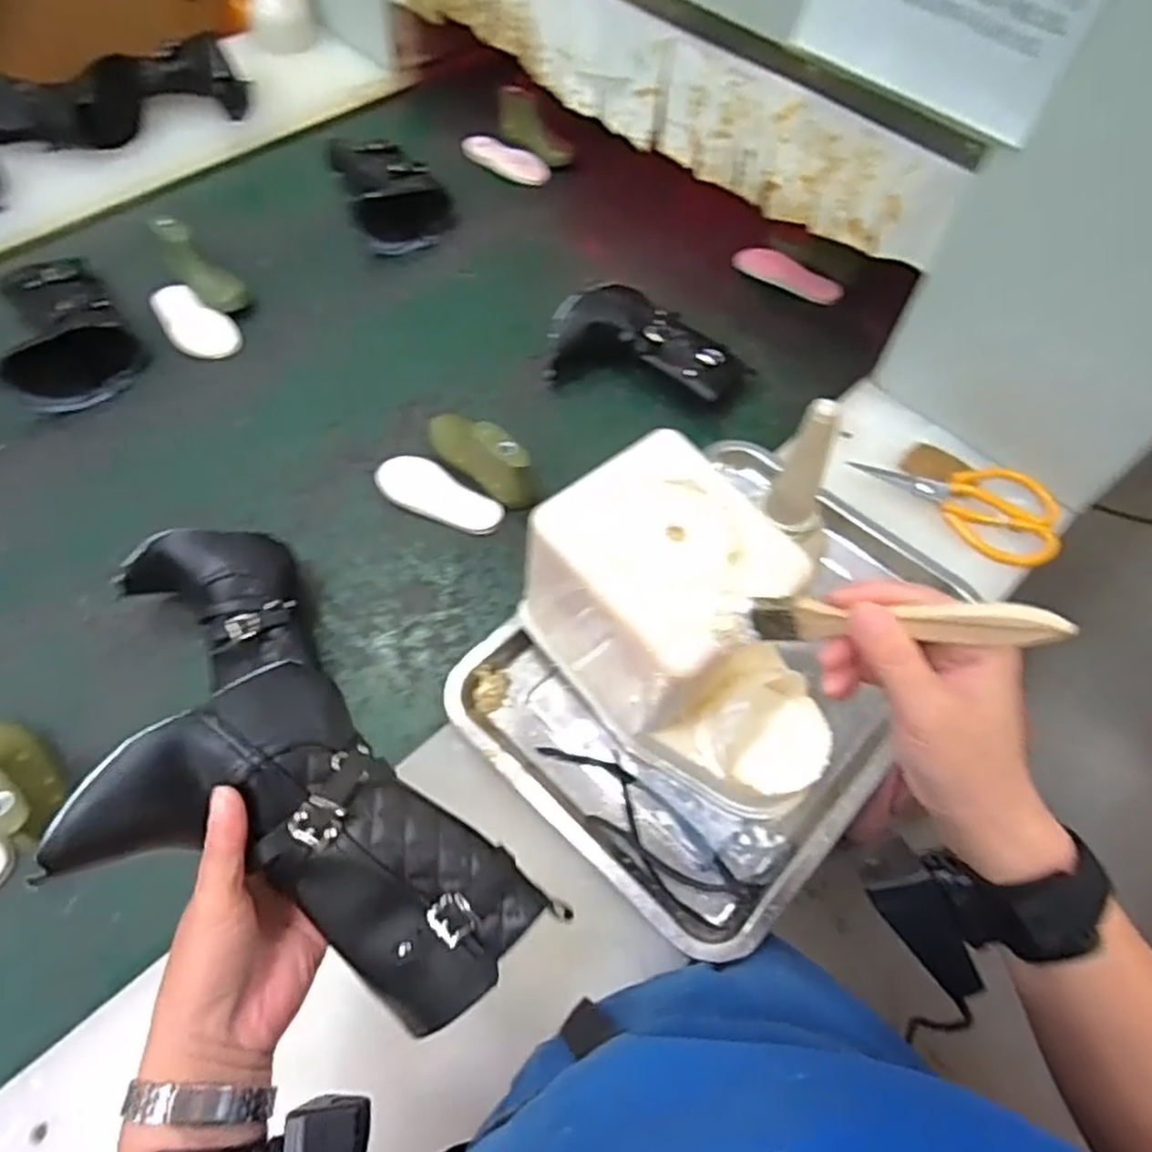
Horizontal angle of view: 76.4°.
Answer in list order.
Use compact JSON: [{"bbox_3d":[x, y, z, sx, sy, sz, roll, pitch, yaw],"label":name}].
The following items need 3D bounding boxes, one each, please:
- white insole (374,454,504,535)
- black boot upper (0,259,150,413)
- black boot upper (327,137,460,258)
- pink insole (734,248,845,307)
[{"bbox_3d":[-0.138,-0.080,0.734,0.139,0.004,0.054,29,73,14],"label":"white insole"},{"bbox_3d":[-0.567,-0.277,0.790,0.128,0.085,0.189,-34,67,-19],"label":"black boot upper"},{"bbox_3d":[-0.241,-0.521,0.950,0.127,0.059,0.224,-18,63,-12],"label":"black boot upper"},{"bbox_3d":[0.266,-0.378,0.919,0.141,0.009,0.050,33,64,16],"label":"pink insole"}]

